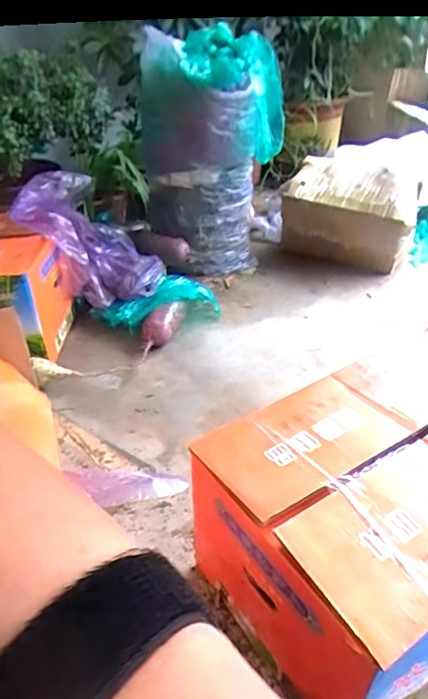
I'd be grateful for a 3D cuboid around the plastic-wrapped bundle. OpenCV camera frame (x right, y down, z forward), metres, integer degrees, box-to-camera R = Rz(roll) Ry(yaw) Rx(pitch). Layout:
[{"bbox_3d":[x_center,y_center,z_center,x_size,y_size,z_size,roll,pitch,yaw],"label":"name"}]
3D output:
[{"bbox_3d":[-0.008,-0.446,1.297,0.286,0.573,0.275,-16,38,-20],"label":"plastic-wrapped bundle"}]

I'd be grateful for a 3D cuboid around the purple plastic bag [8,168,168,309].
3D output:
[{"bbox_3d":[-0.299,-0.268,1.238,0.188,0.350,0.212,-34,33,18],"label":"purple plastic bag"}]

